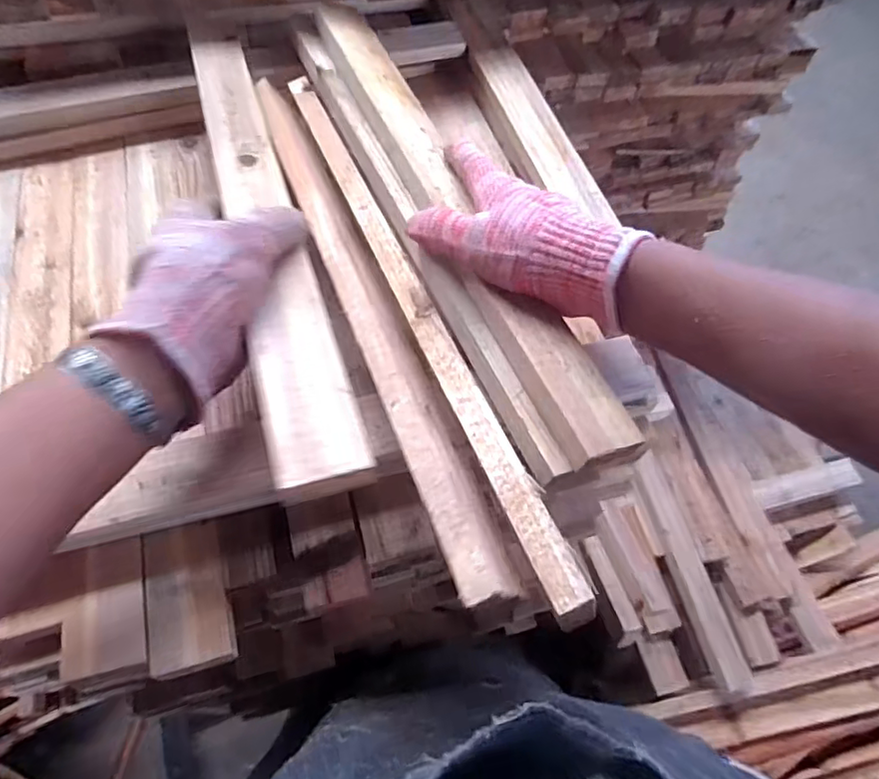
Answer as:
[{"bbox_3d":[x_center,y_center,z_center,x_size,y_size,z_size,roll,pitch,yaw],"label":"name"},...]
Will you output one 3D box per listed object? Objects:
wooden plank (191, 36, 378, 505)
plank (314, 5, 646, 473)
[{"bbox_3d":[-0.119,-0.126,0.370,0.045,0.013,0.443,-15,56,-10],"label":"wooden plank"},{"bbox_3d":[0.003,-0.147,0.405,0.055,0.015,0.462,-18,62,-12],"label":"plank"}]

